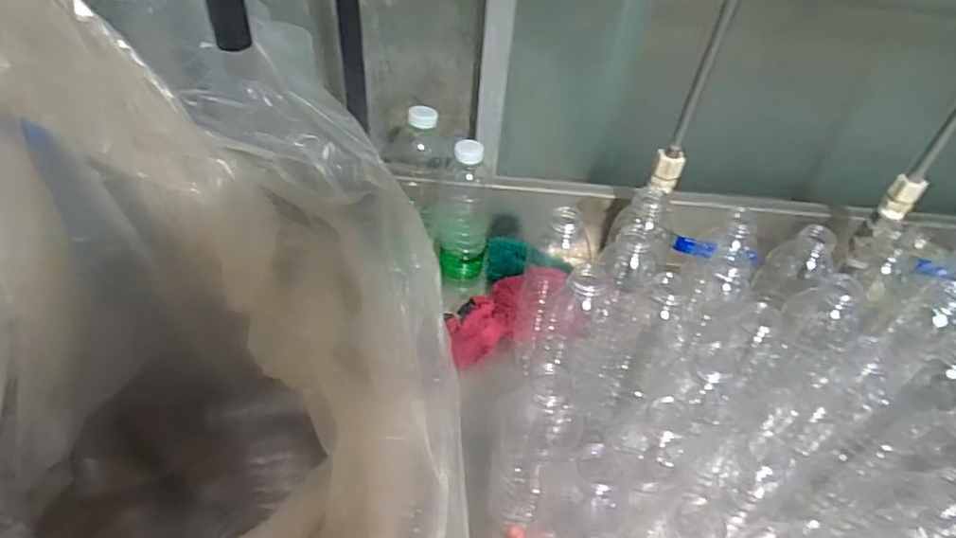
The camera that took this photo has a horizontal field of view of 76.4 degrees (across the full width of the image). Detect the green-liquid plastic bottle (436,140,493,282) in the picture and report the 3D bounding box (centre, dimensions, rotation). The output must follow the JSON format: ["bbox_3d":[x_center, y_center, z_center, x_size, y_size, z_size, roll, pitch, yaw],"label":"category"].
[{"bbox_3d":[-0.015,-0.066,0.722,0.064,0.180,0.052,7,43,0],"label":"green-liquid plastic bottle"}]

